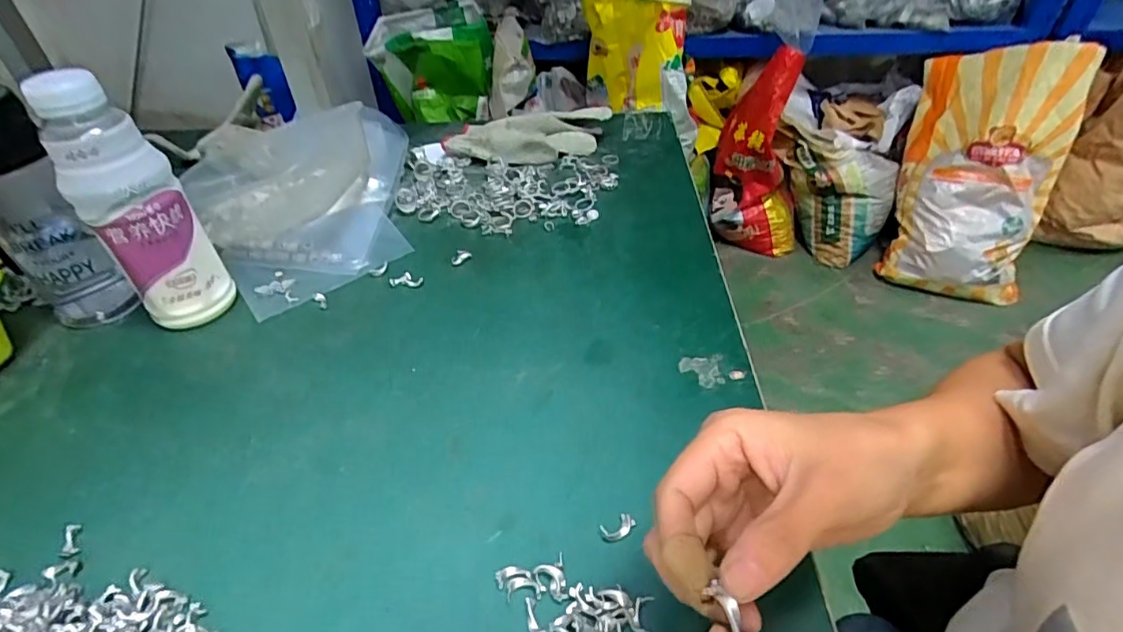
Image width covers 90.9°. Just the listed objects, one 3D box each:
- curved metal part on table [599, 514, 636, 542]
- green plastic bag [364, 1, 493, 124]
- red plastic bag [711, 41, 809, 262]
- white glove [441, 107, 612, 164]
[{"bbox_3d":[0.033,0.121,0.317,0.020,0.004,0.011,-23,45,-22],"label":"curved metal part on table"},{"bbox_3d":[-0.380,-0.725,1.641,0.348,0.279,0.320,-8,42,-5],"label":"green plastic bag"},{"bbox_3d":[0.601,-0.447,1.656,0.283,0.580,0.132,15,43,17],"label":"red plastic bag"},{"bbox_3d":[-0.040,-0.220,0.676,0.206,0.039,0.075,-5,41,-2],"label":"white glove"}]

